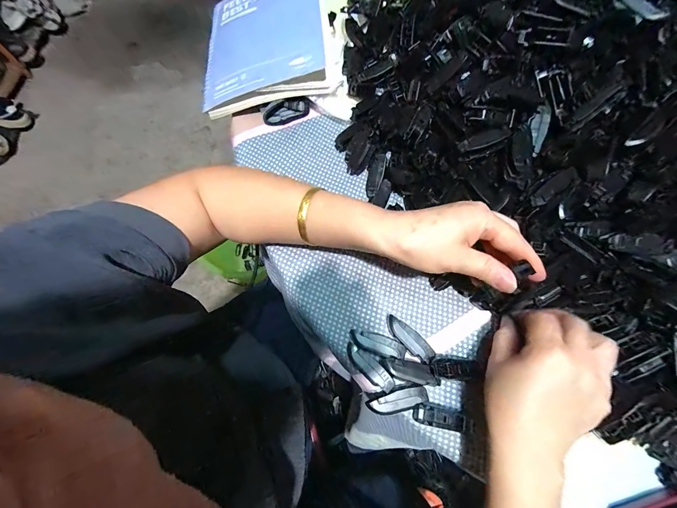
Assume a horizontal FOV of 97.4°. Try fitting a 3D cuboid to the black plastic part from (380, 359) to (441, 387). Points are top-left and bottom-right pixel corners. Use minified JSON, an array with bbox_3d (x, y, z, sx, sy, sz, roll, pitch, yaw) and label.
[{"bbox_3d":[0.066,0.109,0.274,0.052,0.004,0.018,11,70,3],"label":"black plastic part"}]

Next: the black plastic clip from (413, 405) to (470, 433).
[{"bbox_3d":[0.091,0.146,0.263,0.049,0.006,0.015,12,70,4],"label":"black plastic clip"}]

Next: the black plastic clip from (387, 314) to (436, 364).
[{"bbox_3d":[0.069,0.081,0.288,0.019,0.006,0.055,-43,76,-14],"label":"black plastic clip"}]

